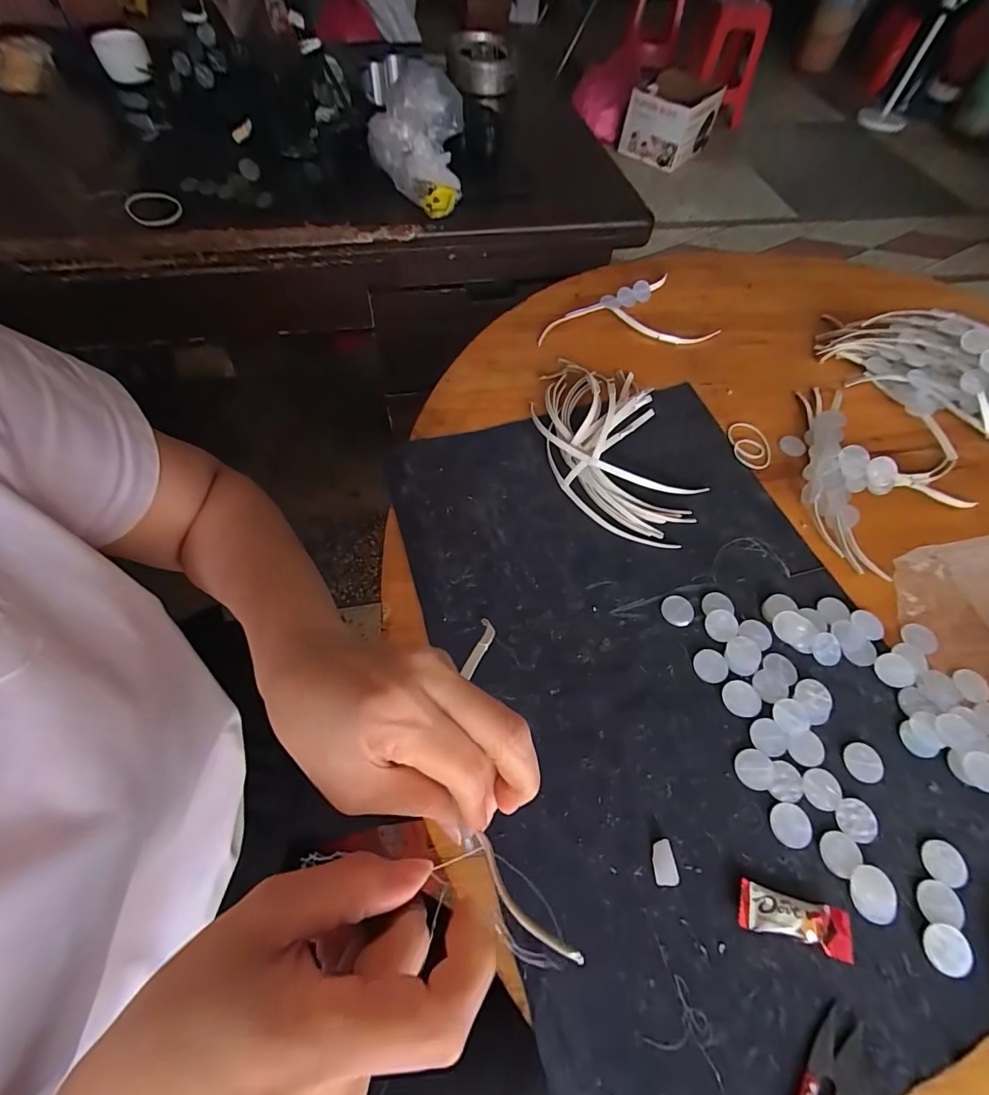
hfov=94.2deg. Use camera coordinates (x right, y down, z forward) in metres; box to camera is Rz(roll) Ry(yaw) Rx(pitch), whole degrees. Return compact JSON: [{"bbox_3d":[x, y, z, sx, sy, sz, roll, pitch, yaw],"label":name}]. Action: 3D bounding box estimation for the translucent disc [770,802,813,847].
[{"bbox_3d":[0.197,0.184,0.305,0.026,0.004,0.025,2,61,-3],"label":"translucent disc"}]

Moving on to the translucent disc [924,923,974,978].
[{"bbox_3d":[0.274,0.243,0.277,0.025,0.004,0.024,2,61,-3],"label":"translucent disc"}]

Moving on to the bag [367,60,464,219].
[{"bbox_3d":[-0.102,-0.534,0.605,0.125,0.078,0.198,-3,78,-5],"label":"bag"}]

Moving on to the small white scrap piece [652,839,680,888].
[{"bbox_3d":[0.106,0.197,0.287,0.013,0.006,0.023,-1,61,-4],"label":"small white scrap piece"}]

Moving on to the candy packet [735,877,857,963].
[{"bbox_3d":[0.180,0.224,0.277,0.062,0.008,0.024,16,61,5],"label":"candy packet"}]

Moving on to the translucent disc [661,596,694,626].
[{"bbox_3d":[0.151,0.051,0.377,0.026,0.004,0.025,2,61,-3],"label":"translucent disc"}]

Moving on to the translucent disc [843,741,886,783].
[{"bbox_3d":[0.262,0.153,0.327,0.024,0.004,0.025,2,61,-3],"label":"translucent disc"}]

